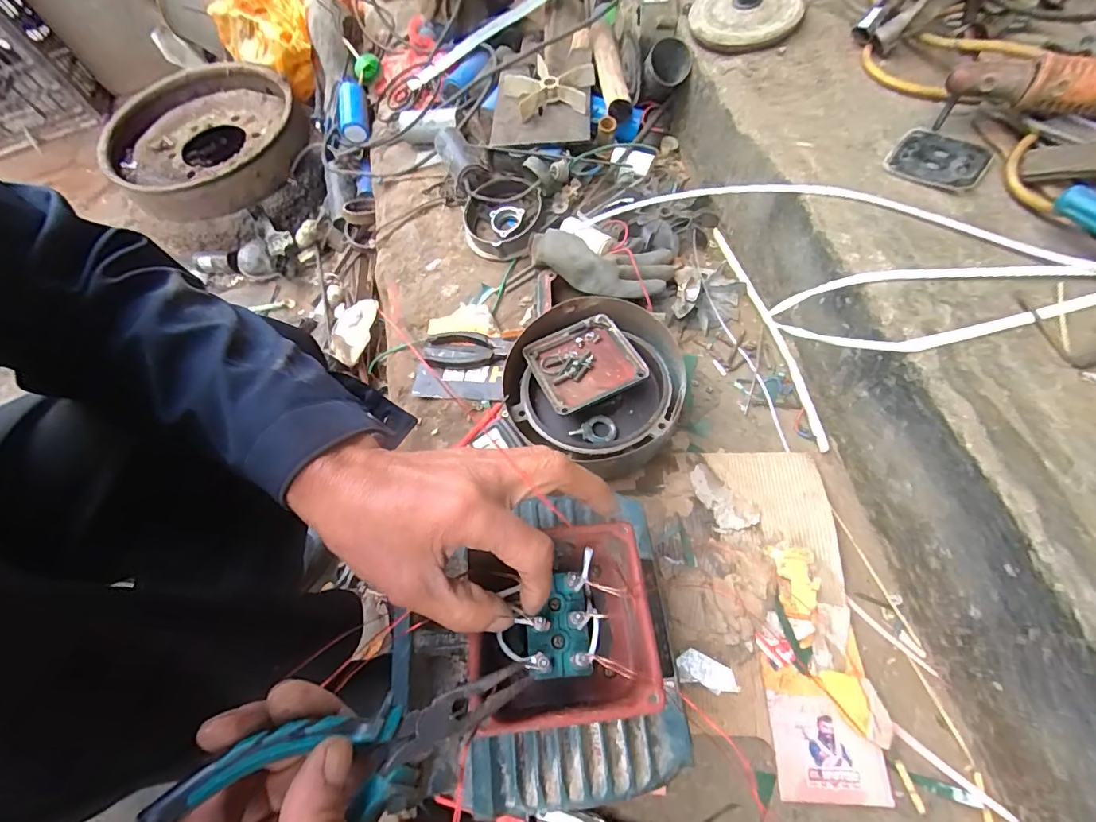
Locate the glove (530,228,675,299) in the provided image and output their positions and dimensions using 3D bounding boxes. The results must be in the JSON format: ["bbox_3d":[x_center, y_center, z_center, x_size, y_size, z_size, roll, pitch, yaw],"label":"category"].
[{"bbox_3d":[0.064,-0.186,0.610,0.184,0.035,0.082,7,64,9],"label":"glove"}]

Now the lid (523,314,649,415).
[{"bbox_3d":[0.039,-0.056,0.532,0.108,0.023,0.109,-23,65,-8],"label":"lid"}]

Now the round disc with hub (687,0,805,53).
[{"bbox_3d":[0.256,-0.519,0.622,0.136,0.035,0.114,12,65,12],"label":"round disc with hub"}]

